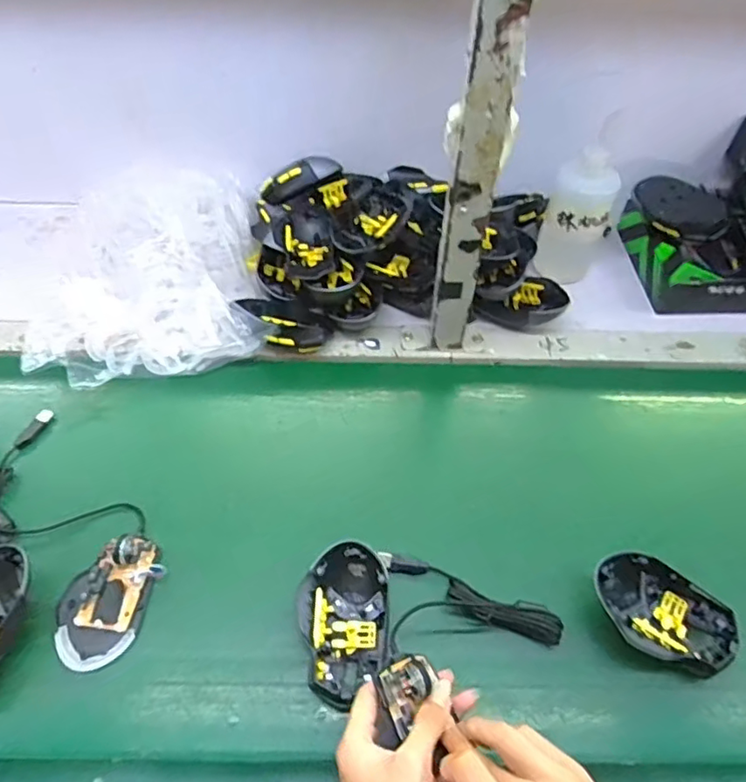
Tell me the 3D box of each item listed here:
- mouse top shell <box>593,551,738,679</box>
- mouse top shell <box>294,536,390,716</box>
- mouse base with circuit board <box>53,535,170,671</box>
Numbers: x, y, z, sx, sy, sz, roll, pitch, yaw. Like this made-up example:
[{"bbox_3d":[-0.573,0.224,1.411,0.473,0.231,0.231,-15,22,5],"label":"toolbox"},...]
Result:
[{"bbox_3d":[0.239,0.194,0.495,0.112,0.048,0.074,34,58,22],"label":"mouse top shell"},{"bbox_3d":[-0.023,0.193,0.481,0.072,0.046,0.116,-3,53,-5],"label":"mouse top shell"},{"bbox_3d":[-0.229,0.174,0.496,0.069,0.029,0.108,12,53,7],"label":"mouse base with circuit board"}]

